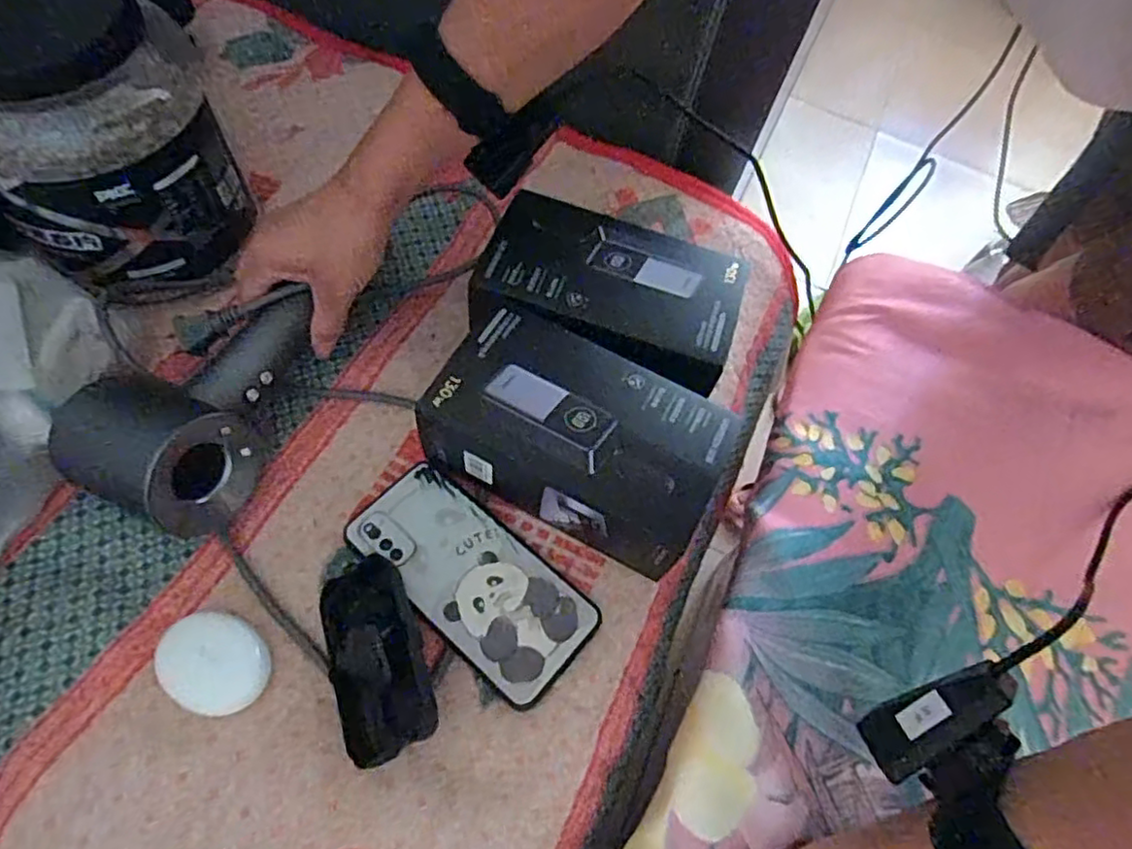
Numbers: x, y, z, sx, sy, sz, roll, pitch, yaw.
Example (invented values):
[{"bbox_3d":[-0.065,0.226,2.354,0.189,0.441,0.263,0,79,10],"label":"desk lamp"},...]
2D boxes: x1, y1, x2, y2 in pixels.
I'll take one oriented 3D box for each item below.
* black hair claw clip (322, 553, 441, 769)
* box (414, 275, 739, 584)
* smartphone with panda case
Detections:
[{"bbox_3d":[-0.108,0.131,0.369,0.048,0.023,0.108,-15,63,-18],"label":"black hair claw clip"},{"bbox_3d":[0.000,0.013,0.419,0.183,0.077,0.115,28,60,7],"label":"box"},{"bbox_3d":[-0.062,0.095,0.409,0.164,0.010,0.075,40,61,14],"label":"smartphone with panda case"}]

